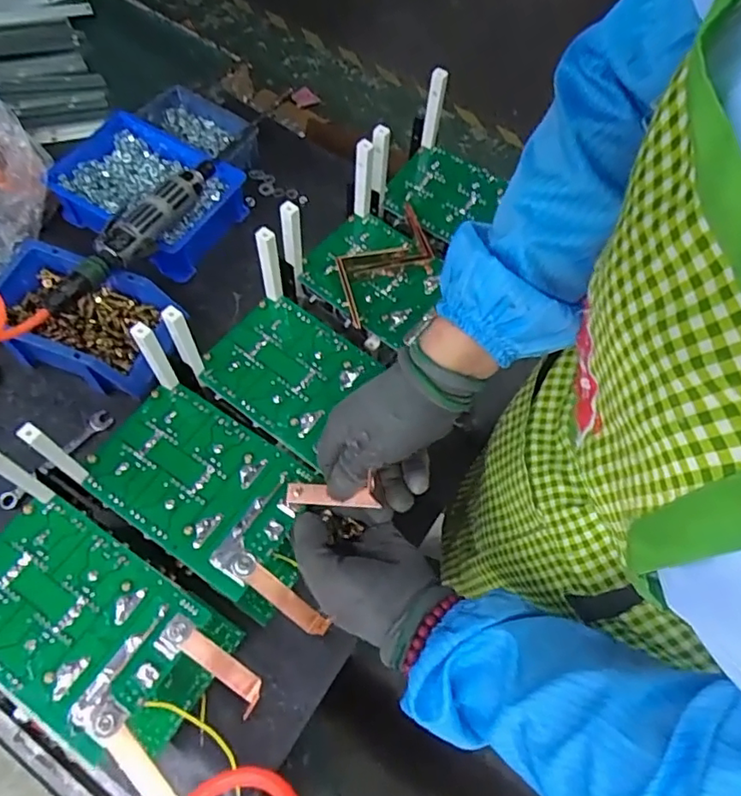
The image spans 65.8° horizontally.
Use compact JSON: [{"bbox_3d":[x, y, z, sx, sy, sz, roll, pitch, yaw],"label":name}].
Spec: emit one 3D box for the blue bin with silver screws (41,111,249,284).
[{"bbox_3d":[-0.270,-0.248,0.708,0.210,0.067,0.157,26,65,9],"label":"blue bin with silver screws"}]

